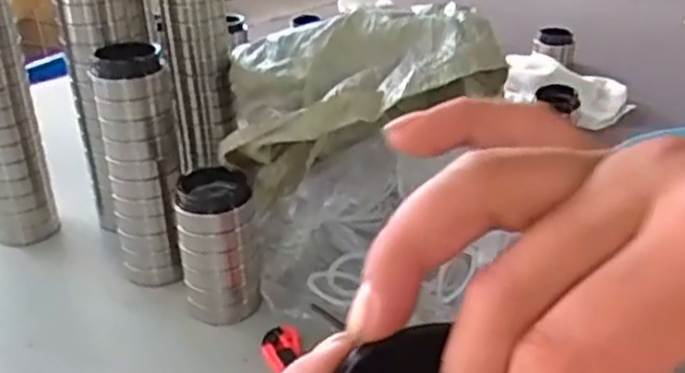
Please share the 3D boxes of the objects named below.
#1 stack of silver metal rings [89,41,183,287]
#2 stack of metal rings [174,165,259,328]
[{"bbox_3d":[-0.186,-0.017,0.682,0.071,0.221,0.057,-11,31,-19],"label":"stack of silver metal rings"},{"bbox_3d":[-0.113,0.052,0.653,0.065,0.127,0.056,-6,29,-11],"label":"stack of metal rings"}]

